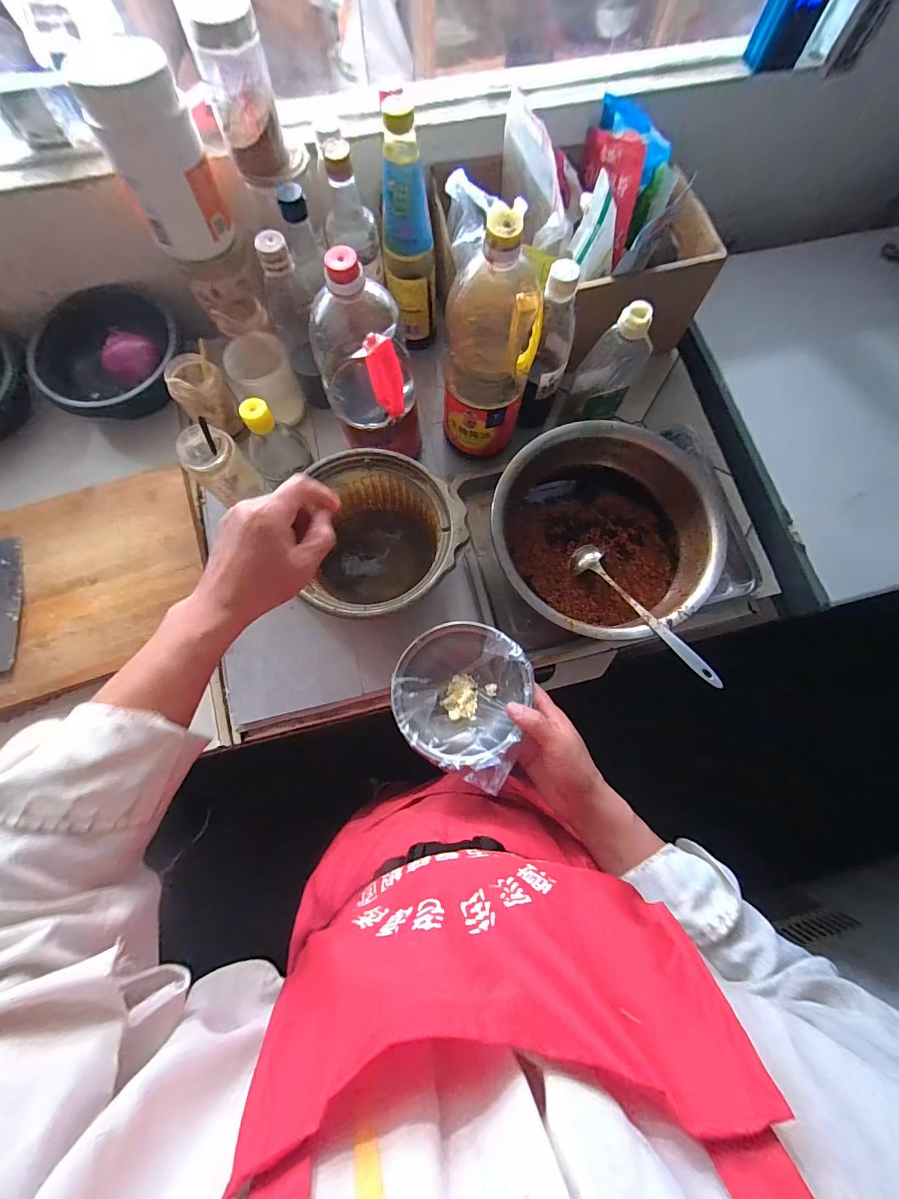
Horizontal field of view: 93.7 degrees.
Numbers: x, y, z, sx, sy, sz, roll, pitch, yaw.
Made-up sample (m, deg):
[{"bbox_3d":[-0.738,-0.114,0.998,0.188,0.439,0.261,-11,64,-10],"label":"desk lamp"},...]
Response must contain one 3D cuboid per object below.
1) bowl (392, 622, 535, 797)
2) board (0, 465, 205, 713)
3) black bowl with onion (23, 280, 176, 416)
[{"bbox_3d":[0.009,0.099,0.440,0.135,0.055,0.146,0,76,-1],"label":"bowl"},{"bbox_3d":[-0.529,-0.018,0.574,0.372,0.018,0.275,-20,77,-6],"label":"board"},{"bbox_3d":[-0.507,-0.366,0.637,0.196,0.072,0.190,0,76,-1],"label":"black bowl with onion"}]

